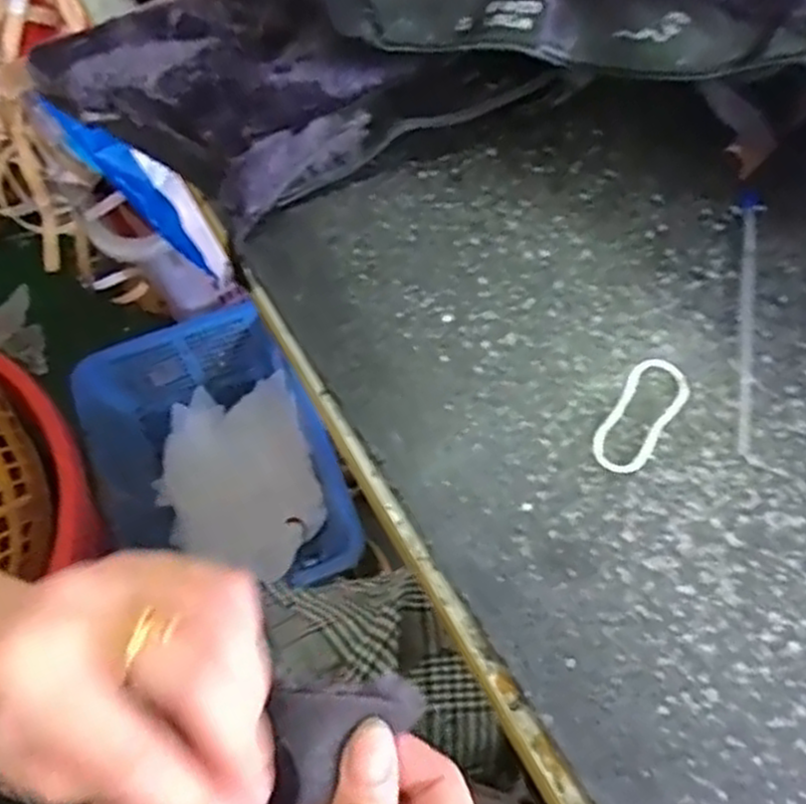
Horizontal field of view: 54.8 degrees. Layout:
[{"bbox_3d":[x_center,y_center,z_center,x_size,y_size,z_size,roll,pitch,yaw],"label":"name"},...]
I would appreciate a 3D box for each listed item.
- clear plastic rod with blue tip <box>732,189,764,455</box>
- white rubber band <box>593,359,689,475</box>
[{"bbox_3d":[0.137,-0.037,0.312,0.010,0.004,0.119,11,69,5],"label":"clear plastic rod with blue tip"},{"bbox_3d":[0.091,0.005,0.297,0.022,0.004,0.050,31,72,12],"label":"white rubber band"}]

